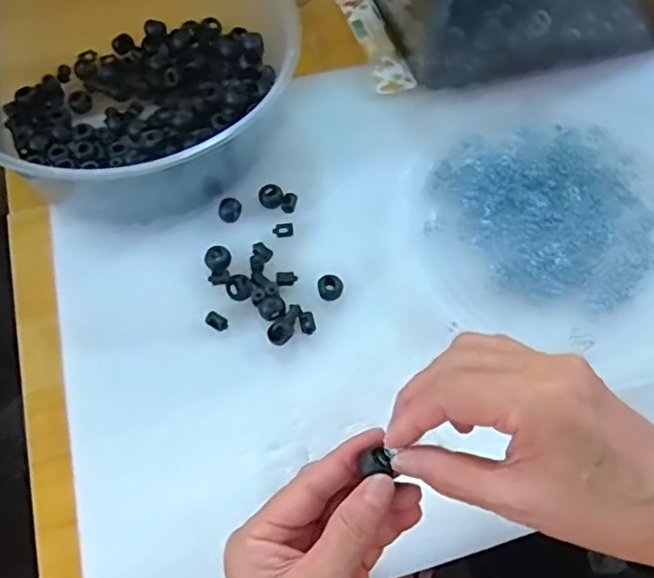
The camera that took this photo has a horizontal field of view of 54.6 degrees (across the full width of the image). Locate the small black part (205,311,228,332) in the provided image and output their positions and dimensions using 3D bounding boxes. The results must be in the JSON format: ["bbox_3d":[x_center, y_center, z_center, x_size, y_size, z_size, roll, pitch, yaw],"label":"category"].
[{"bbox_3d":[-0.075,0.022,0.431,0.017,0.004,0.010,26,64,10],"label":"small black part"}]

